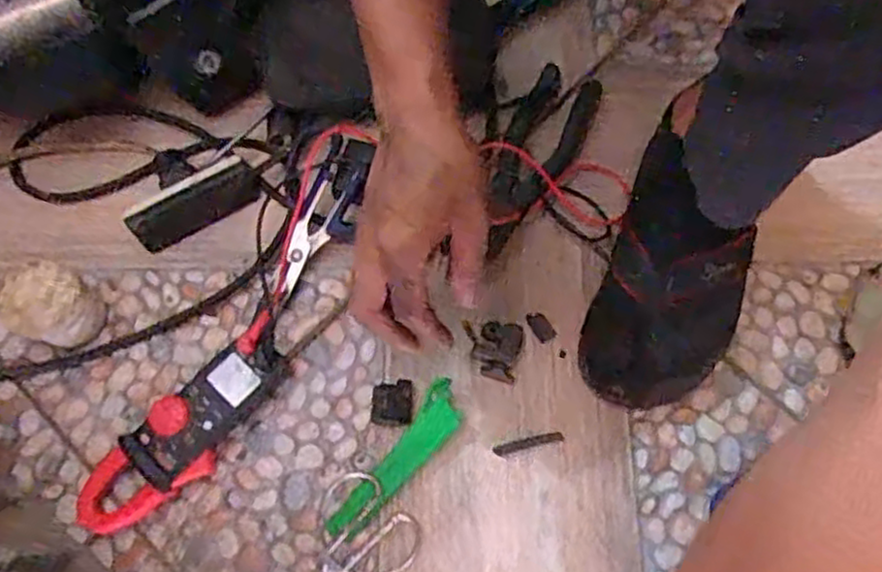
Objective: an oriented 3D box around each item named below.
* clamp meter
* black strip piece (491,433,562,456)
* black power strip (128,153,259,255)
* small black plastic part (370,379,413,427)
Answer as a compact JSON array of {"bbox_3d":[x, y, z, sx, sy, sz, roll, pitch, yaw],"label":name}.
[{"bbox_3d":[-0.190,0.111,0.545,0.178,0.030,0.059,-39,76,-11],"label":"clamp meter"},{"bbox_3d":[0.066,0.119,0.550,0.052,0.004,0.009,-12,72,-4],"label":"black strip piece"},{"bbox_3d":[-0.200,-0.067,0.595,0.103,0.020,0.040,-38,120,-17],"label":"black power strip"},{"bbox_3d":[-0.037,0.089,0.555,0.031,0.006,0.034,2,72,1],"label":"small black plastic part"}]

